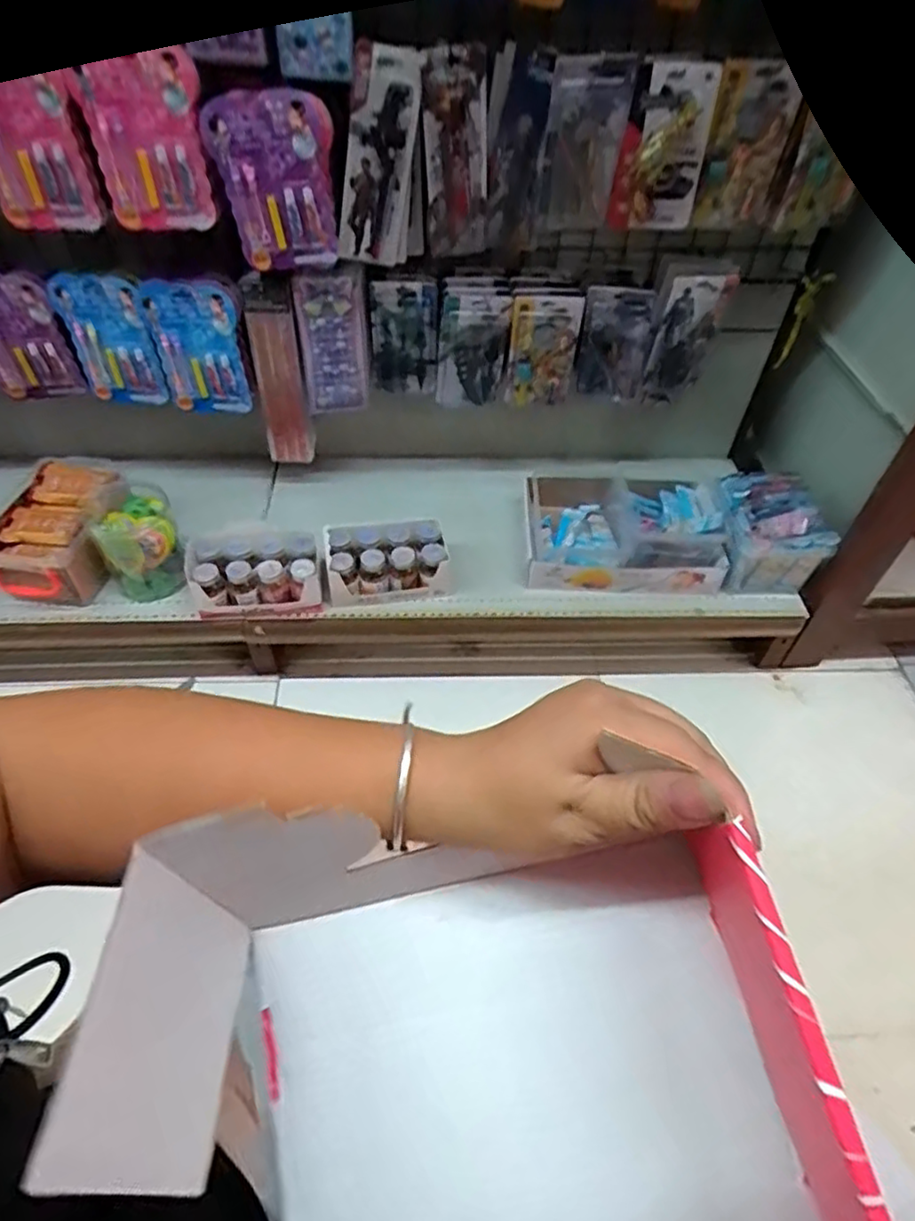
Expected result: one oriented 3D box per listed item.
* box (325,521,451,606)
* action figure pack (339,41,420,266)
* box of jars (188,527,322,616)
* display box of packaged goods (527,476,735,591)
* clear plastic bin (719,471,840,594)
[{"bbox_3d":[-0.120,-0.078,1.153,0.205,0.109,0.101,-5,49,-7],"label":"box"},{"bbox_3d":[-0.109,-0.605,0.909,0.099,0.256,0.045,-17,56,-28],"label":"action figure pack"},{"bbox_3d":[-0.337,-0.064,1.127,0.207,0.093,0.133,-10,50,-11],"label":"box of jars"},{"bbox_3d":[0.291,-0.154,1.220,0.340,0.089,0.247,0,49,-3],"label":"display box of packaged goods"},{"bbox_3d":[0.529,-0.145,1.166,0.168,0.140,0.173,3,49,-1],"label":"clear plastic bin"}]

